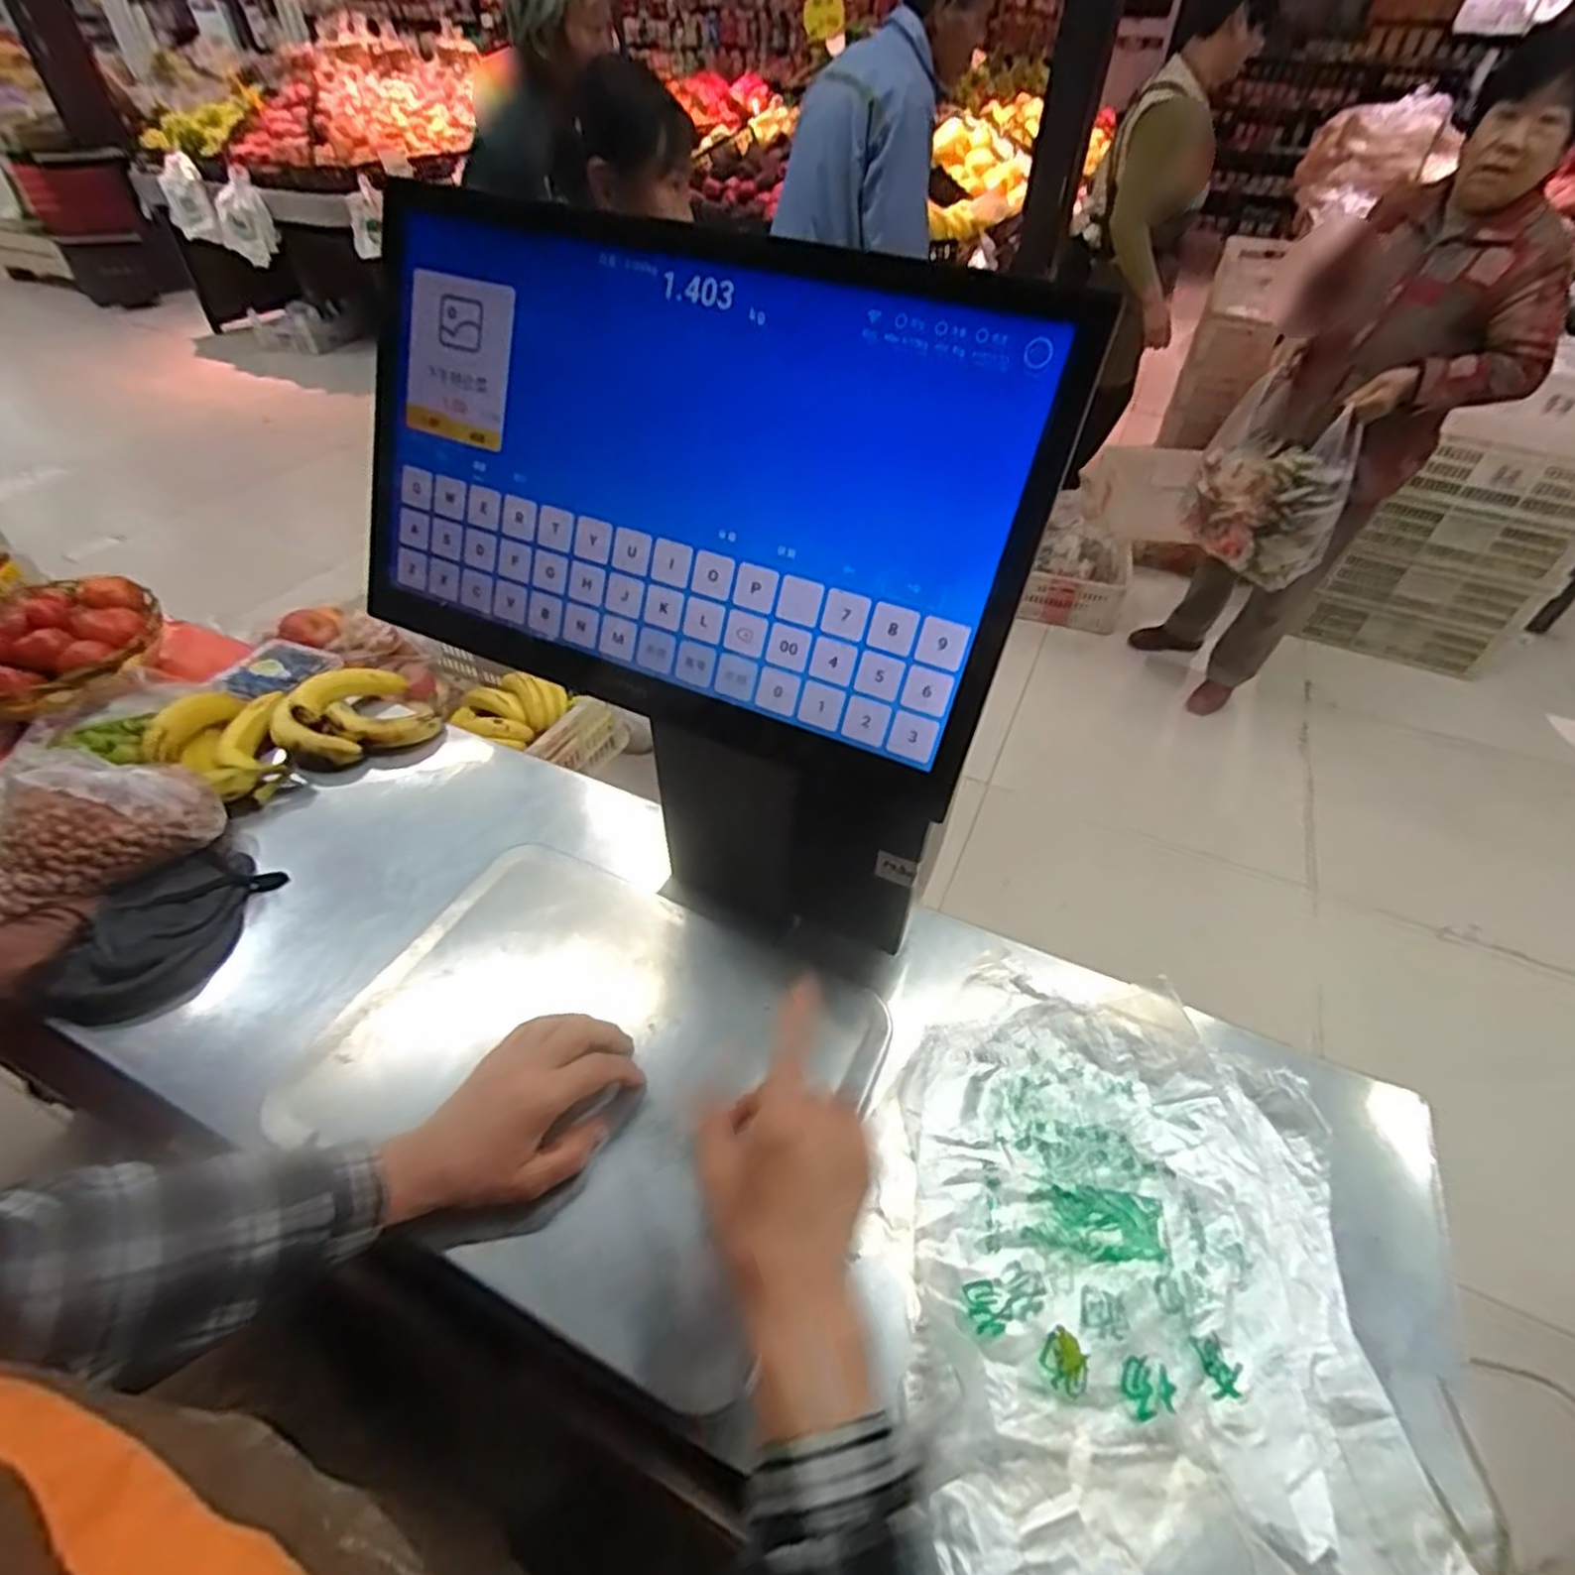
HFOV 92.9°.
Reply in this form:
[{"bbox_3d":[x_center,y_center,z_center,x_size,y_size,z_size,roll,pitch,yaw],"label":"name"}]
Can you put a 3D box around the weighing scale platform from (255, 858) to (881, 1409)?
[{"bbox_3d":[-0.151,0.205,0.570,0.390,0.023,0.289,20,48,17],"label":"weighing scale platform"}]

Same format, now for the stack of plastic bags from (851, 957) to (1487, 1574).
[{"bbox_3d":[0.232,0.339,0.516,0.339,0.024,0.442,5,45,2],"label":"stack of plastic bags"}]

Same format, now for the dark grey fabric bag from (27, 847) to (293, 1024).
[{"bbox_3d":[-0.561,0.126,0.677,0.120,0.044,0.182,11,46,8],"label":"dark grey fabric bag"}]

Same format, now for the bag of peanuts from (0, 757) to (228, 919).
[{"bbox_3d":[-0.638,0.030,0.692,0.166,0.077,0.113,-30,53,-28],"label":"bag of peanuts"}]

